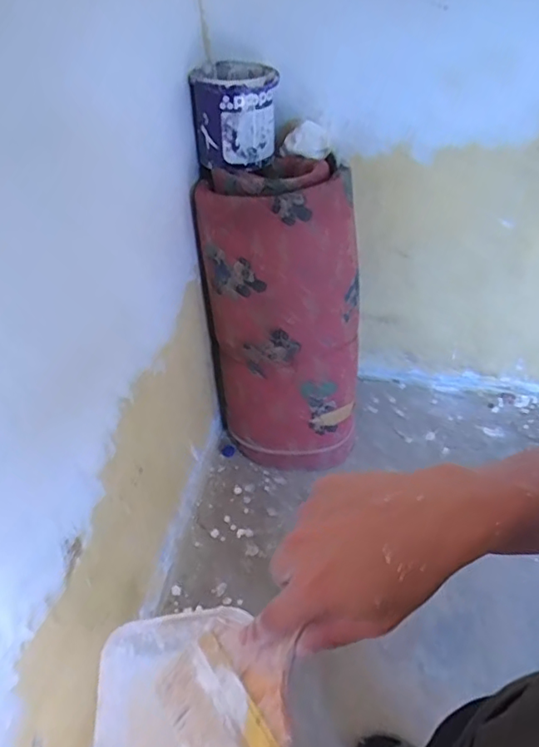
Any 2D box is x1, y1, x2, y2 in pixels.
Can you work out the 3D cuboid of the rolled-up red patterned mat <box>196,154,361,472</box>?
[{"bbox_3d":[0.038,-0.105,1.510,0.387,0.865,0.283,-3,45,1],"label":"rolled-up red patterned mat"}]

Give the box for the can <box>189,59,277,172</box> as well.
[{"bbox_3d":[-0.074,-0.578,1.255,0.187,0.189,0.190,-6,45,-3],"label":"can"}]

